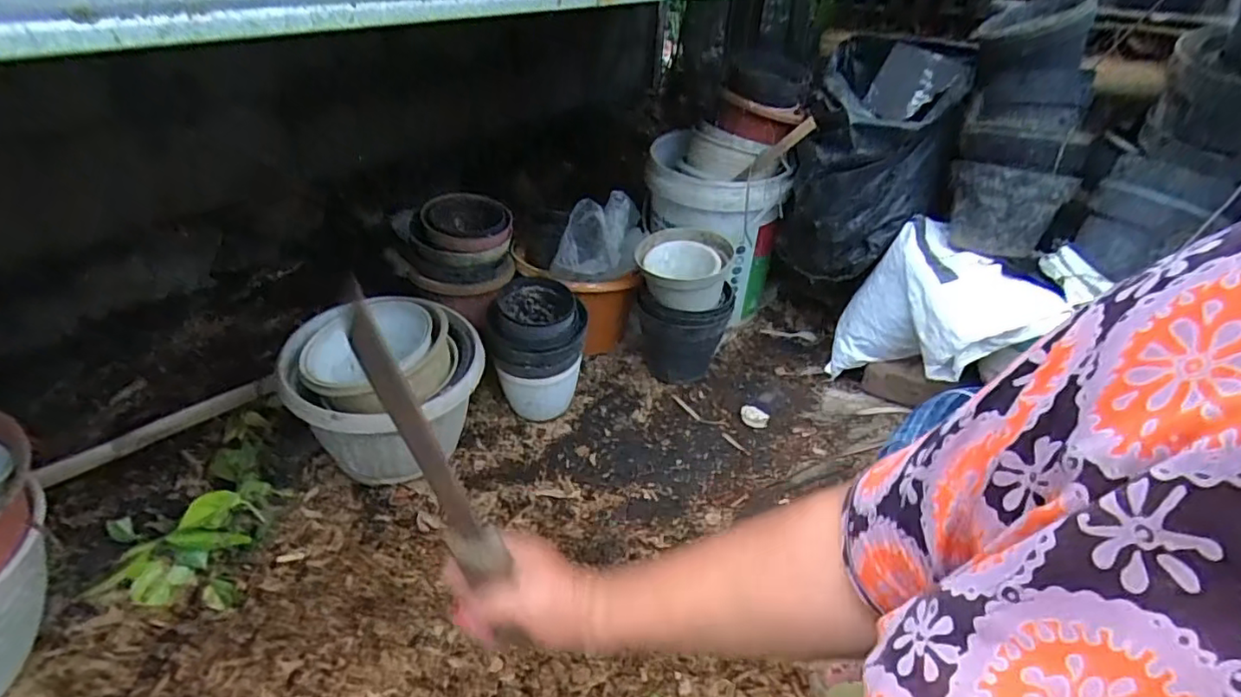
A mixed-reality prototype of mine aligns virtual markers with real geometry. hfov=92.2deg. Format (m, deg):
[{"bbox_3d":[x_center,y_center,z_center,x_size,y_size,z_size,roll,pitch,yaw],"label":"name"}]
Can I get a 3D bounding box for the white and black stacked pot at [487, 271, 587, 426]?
[{"bbox_3d":[-0.152,0.014,1.075,0.149,0.235,0.145,2,33,-1],"label":"white and black stacked pot"}]

